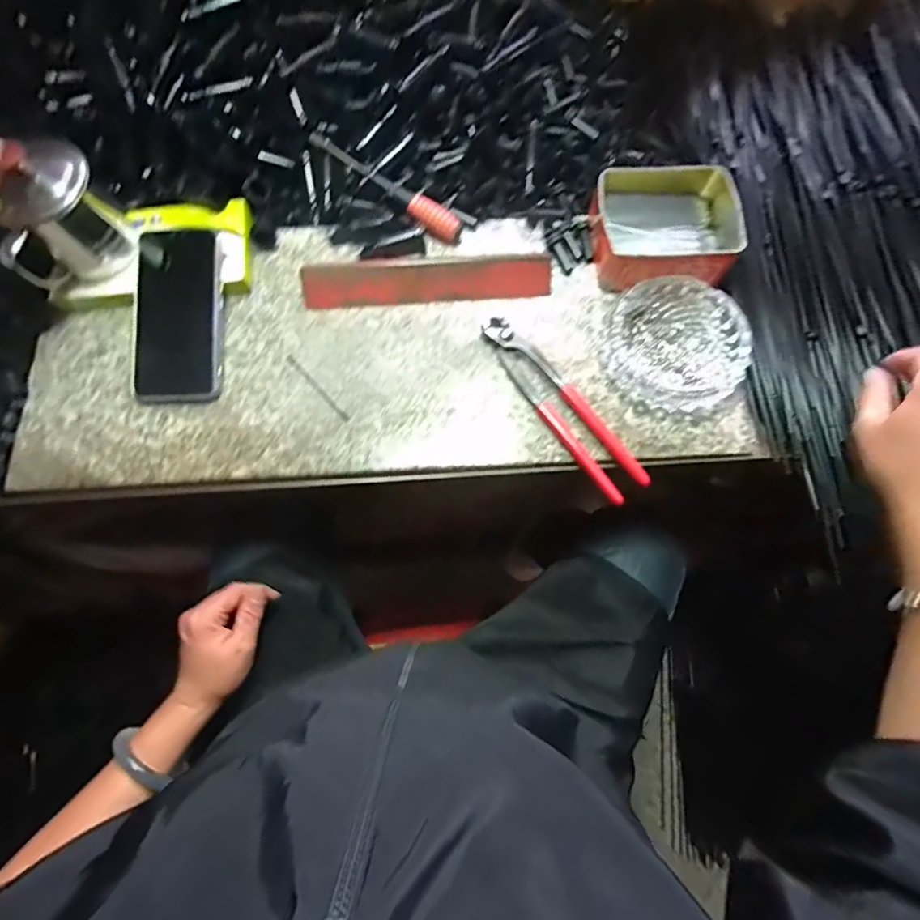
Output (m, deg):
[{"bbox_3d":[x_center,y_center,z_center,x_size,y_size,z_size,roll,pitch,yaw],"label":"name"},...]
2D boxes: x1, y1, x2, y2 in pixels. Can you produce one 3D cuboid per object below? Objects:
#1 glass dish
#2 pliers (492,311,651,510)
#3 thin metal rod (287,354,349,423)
[{"bbox_3d":[0.191,-0.103,0.437,0.117,0.029,0.119,0,73,-1],"label":"glass dish"},{"bbox_3d":[0.090,-0.049,0.430,0.041,0.015,0.189,-33,76,-10],"label":"pliers"},{"bbox_3d":[-0.128,-0.065,0.444,0.005,0.004,0.085,-42,78,-12],"label":"thin metal rod"}]

